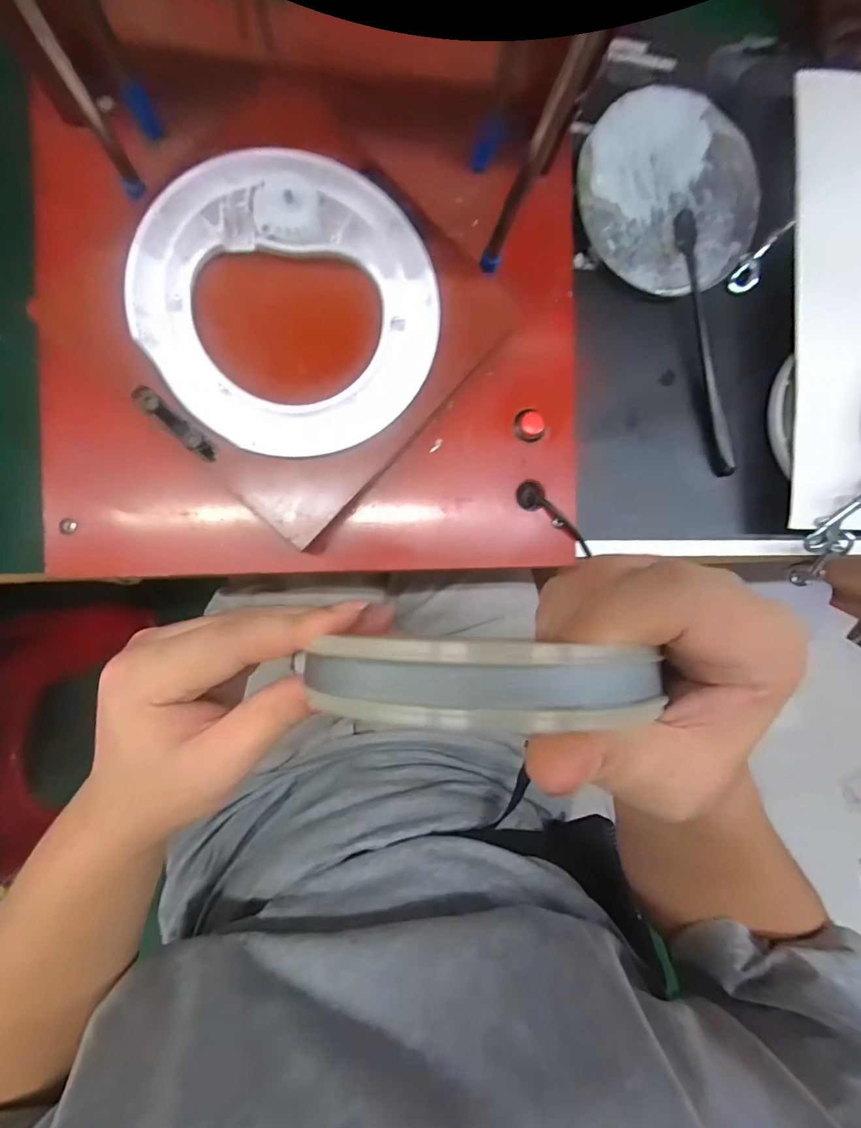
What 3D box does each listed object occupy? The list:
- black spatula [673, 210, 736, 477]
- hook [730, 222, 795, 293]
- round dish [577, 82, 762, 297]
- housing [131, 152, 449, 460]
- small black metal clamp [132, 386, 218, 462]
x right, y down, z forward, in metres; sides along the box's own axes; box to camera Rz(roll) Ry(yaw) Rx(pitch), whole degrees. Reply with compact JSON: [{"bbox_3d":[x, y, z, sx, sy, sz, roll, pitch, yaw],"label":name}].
[{"bbox_3d":[0.188,-0.147,0.313,0.012,0.020,0.173,-16,93,-8],"label":"black spatula"},{"bbox_3d":[0.231,-0.213,0.321,0.018,0.008,0.047,32,113,-7],"label":"hook"},{"bbox_3d":[0.163,-0.250,0.310,0.120,0.015,0.121,0,90,-8],"label":"round dish"},{"bbox_3d":[-0.063,-0.120,0.208,0.128,0.012,0.135,0,90,-8],"label":"housing"},{"bbox_3d":[-0.117,-0.064,0.212,0.043,0.007,0.009,41,85,-7],"label":"small black metal clamp"}]

